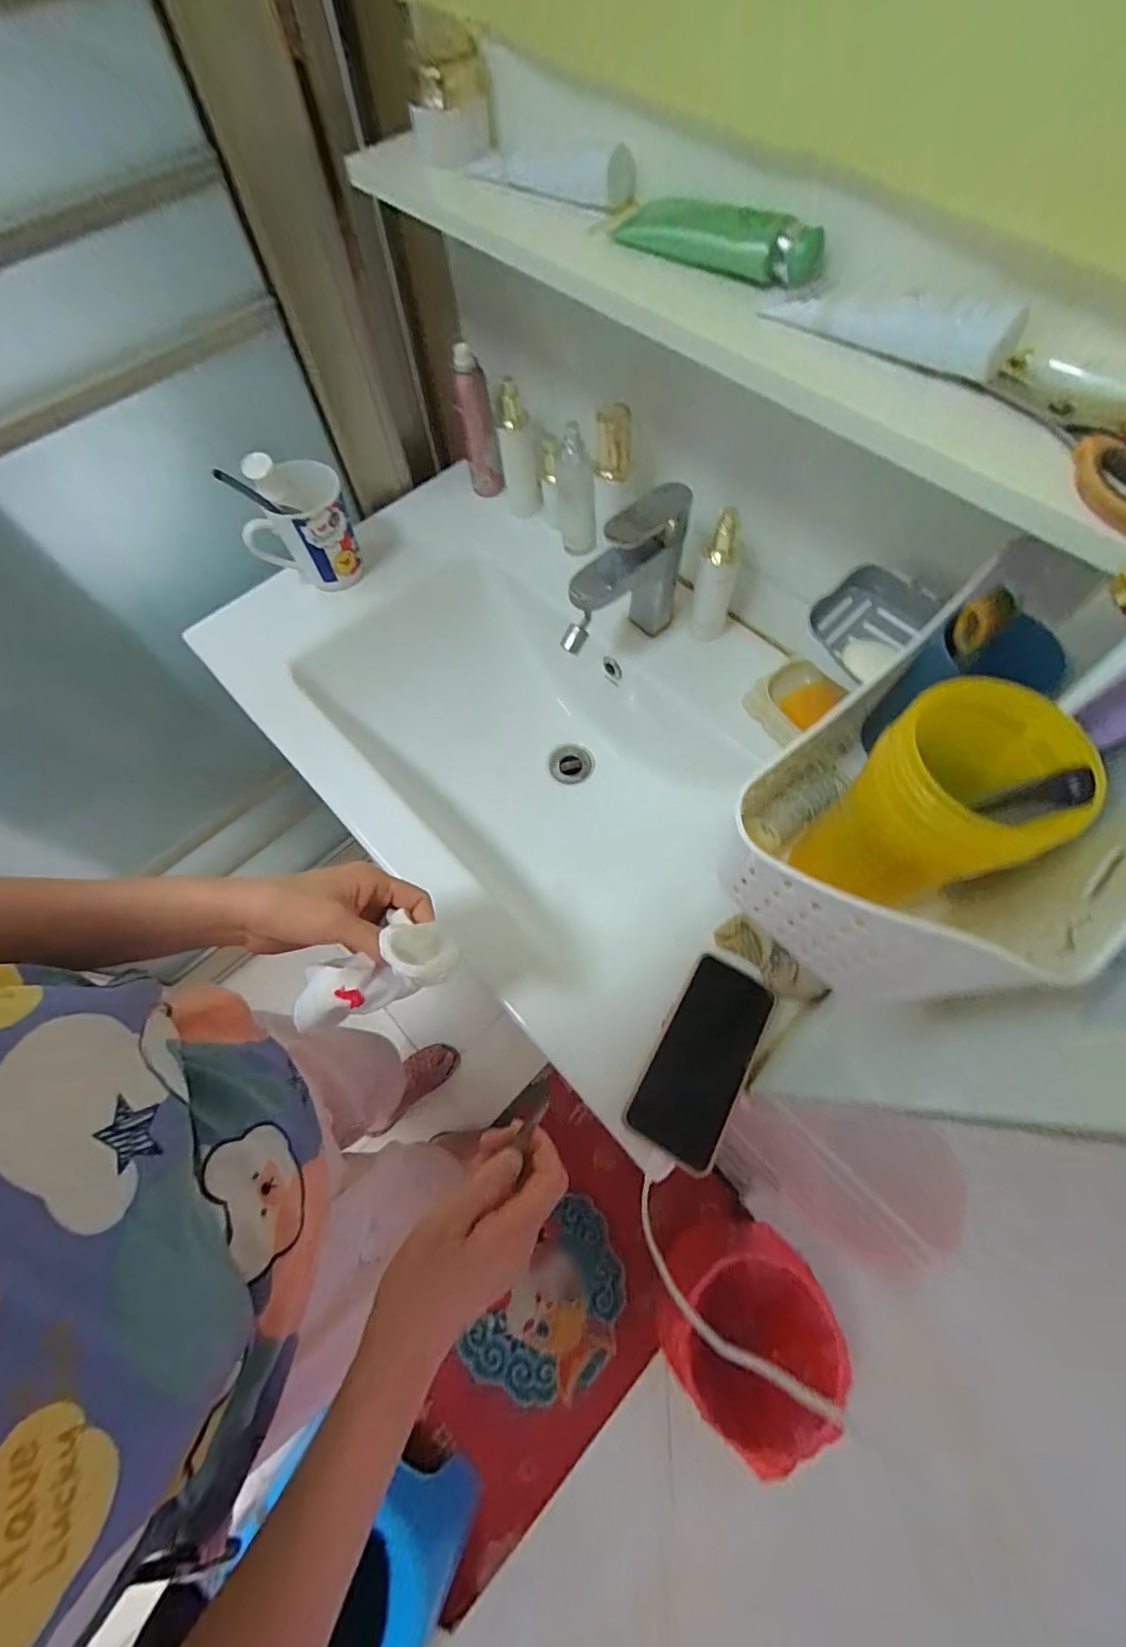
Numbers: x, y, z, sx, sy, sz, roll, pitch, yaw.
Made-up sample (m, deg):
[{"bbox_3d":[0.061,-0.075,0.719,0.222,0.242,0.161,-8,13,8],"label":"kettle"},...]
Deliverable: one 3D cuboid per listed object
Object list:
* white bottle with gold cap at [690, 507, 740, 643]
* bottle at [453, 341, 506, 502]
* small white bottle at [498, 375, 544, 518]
[{"bbox_3d":[0.168,-0.262,0.594,0.042,0.157,0.034,21,68,10],"label":"white bottle with gold cap"},{"bbox_3d":[-0.106,-0.500,0.699,0.044,0.165,0.044,-11,66,-4],"label":"bottle"},{"bbox_3d":[-0.057,-0.481,0.703,0.050,0.162,0.049,-7,66,-2],"label":"small white bottle"}]

